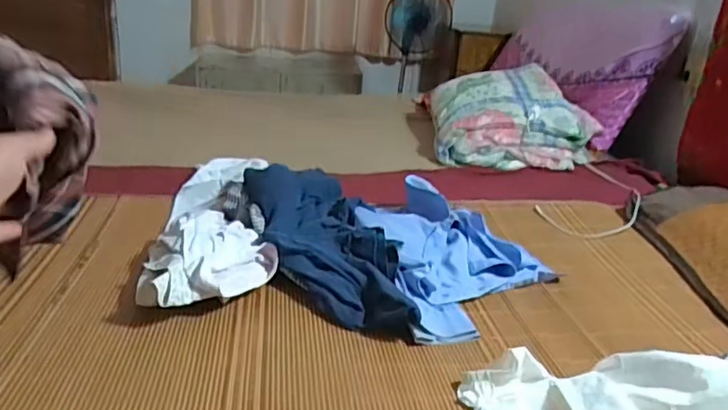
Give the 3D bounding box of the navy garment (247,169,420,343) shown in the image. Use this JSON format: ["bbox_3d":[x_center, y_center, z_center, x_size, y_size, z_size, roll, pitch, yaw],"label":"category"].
[{"bbox_3d":[-0.073,0.060,0.991,0.210,0.105,0.467,-3,24,-18],"label":"navy garment"}]

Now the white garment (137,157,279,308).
[{"bbox_3d":[-0.282,0.017,1.071,0.201,0.067,0.613,-1,23,-13],"label":"white garment"}]

